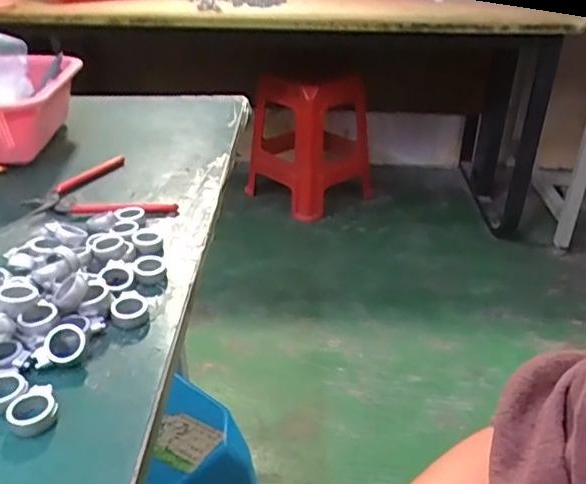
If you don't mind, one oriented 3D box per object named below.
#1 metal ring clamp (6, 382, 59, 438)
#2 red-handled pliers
[{"bbox_3d":[-0.148,0.096,0.334,0.026,0.009,0.032,-16,34,-25],"label":"metal ring clamp"},{"bbox_3d":[-0.191,-0.045,0.567,0.110,0.015,0.122,-22,36,-32],"label":"red-handled pliers"}]

